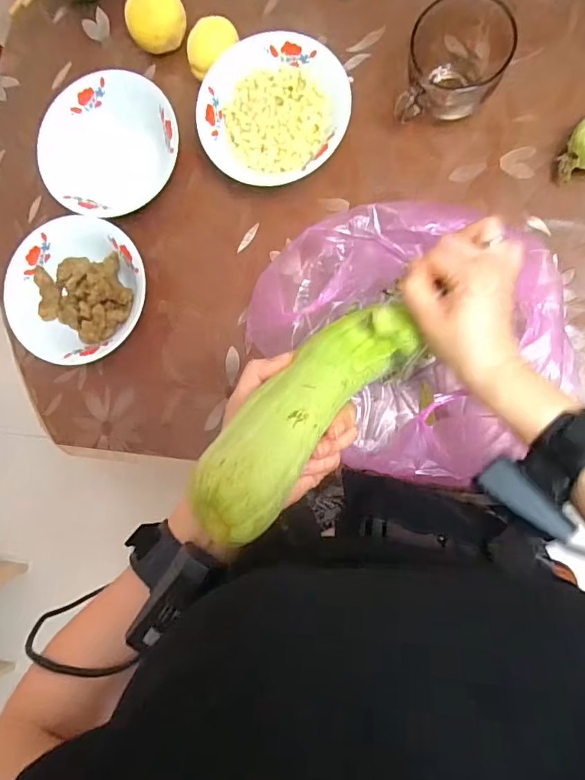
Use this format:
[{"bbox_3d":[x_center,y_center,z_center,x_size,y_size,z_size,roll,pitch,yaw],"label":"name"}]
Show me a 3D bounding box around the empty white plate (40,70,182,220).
[{"bbox_3d":[-0.219,-0.292,0.572,0.163,0.033,0.153,0,88,8],"label":"empty white plate"}]

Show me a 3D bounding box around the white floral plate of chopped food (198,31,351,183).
[{"bbox_3d":[-0.019,-0.316,0.558,0.164,0.055,0.154,-5,87,8],"label":"white floral plate of chopped food"}]

